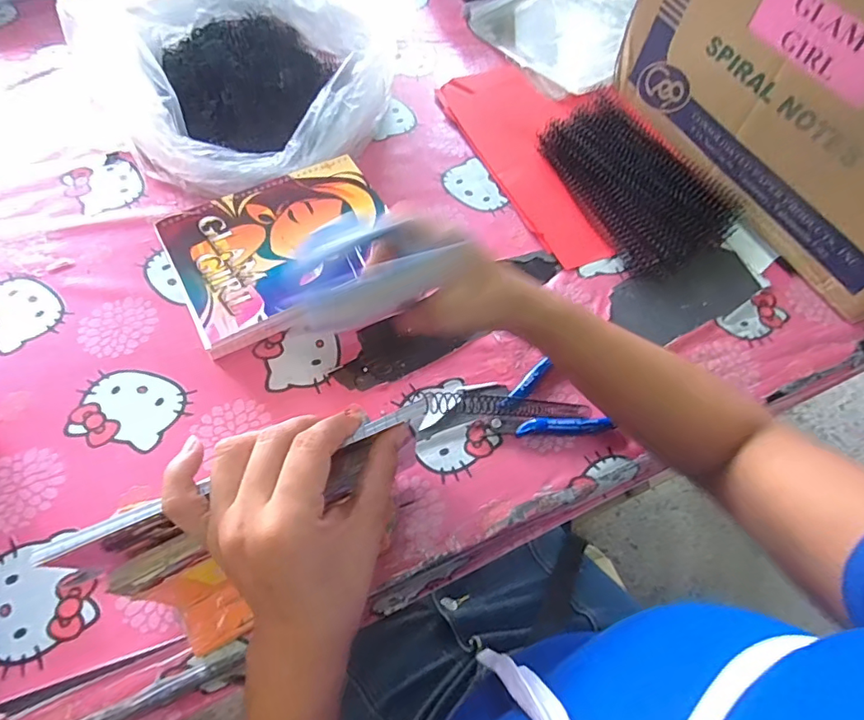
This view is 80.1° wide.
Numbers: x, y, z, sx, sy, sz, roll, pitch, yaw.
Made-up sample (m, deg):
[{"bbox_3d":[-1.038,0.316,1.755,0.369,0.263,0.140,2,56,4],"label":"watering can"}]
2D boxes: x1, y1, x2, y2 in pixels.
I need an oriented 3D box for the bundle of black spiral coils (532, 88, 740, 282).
[{"bbox_3d":[0.218,-0.203,0.566,0.138,0.028,0.235,-24,66,-15],"label":"bundle of black spiral coils"}]

